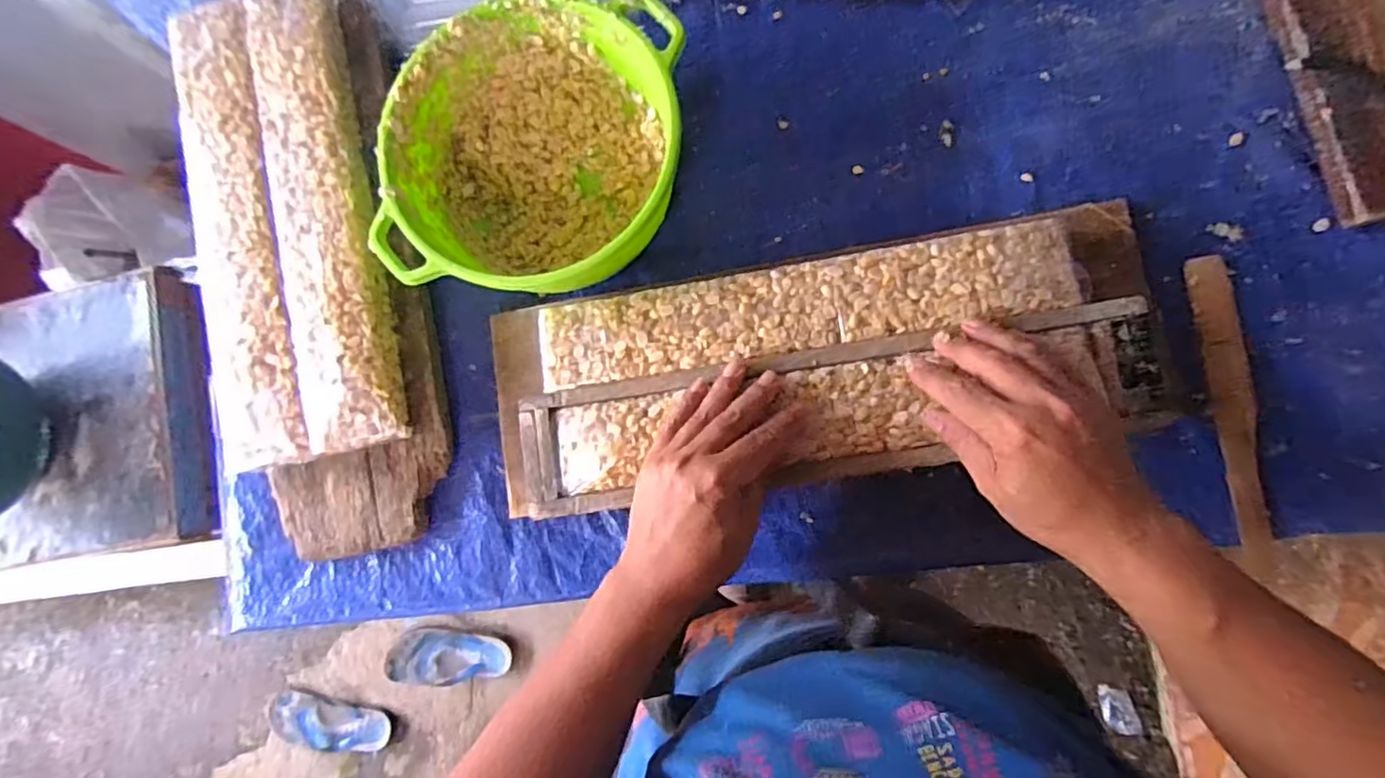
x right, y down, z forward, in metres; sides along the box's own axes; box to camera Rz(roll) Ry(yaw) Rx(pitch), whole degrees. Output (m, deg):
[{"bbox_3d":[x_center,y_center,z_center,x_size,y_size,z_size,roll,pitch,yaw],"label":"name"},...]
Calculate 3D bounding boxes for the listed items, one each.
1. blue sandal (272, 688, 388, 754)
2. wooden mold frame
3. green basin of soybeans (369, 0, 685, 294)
[{"bbox_3d":[-0.776,0.718,1.370,0.270,0.052,0.109,12,87,7],"label":"blue sandal"},{"bbox_3d":[0.091,0.018,0.449,0.423,0.053,0.091,-10,84,6],"label":"wooden mold frame"},{"bbox_3d":[-0.108,-0.169,0.473,0.209,0.083,0.198,-2,85,6],"label":"green basin of soybeans"}]

